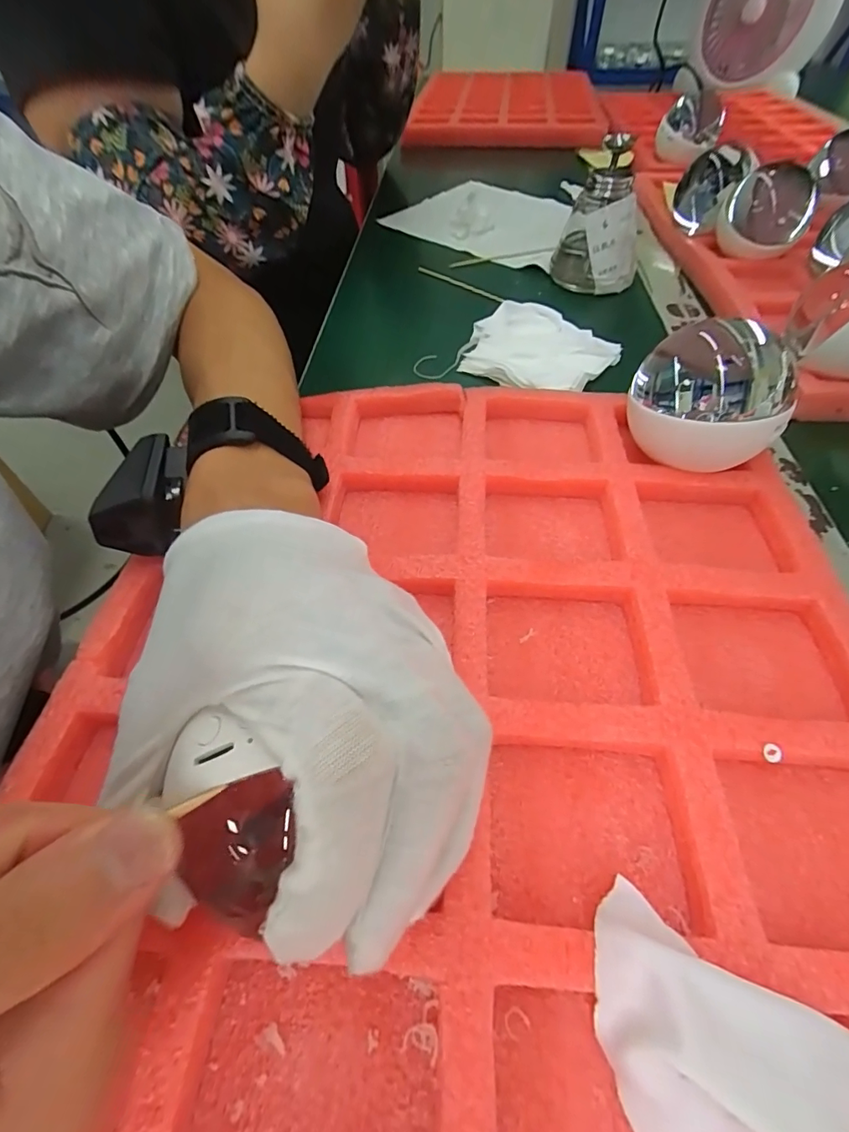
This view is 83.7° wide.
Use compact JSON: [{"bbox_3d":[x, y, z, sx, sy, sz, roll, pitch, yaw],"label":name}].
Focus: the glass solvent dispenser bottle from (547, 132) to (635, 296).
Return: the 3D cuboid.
[{"bbox_3d":[0.161,-0.319,0.430,0.073,0.097,0.065,8,52,8],"label":"glass solvent dispenser bottle"}]

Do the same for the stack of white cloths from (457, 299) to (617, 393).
[{"bbox_3d":[0.093,-0.175,0.376,0.116,0.018,0.103,11,53,11],"label":"stack of white cloths"}]

